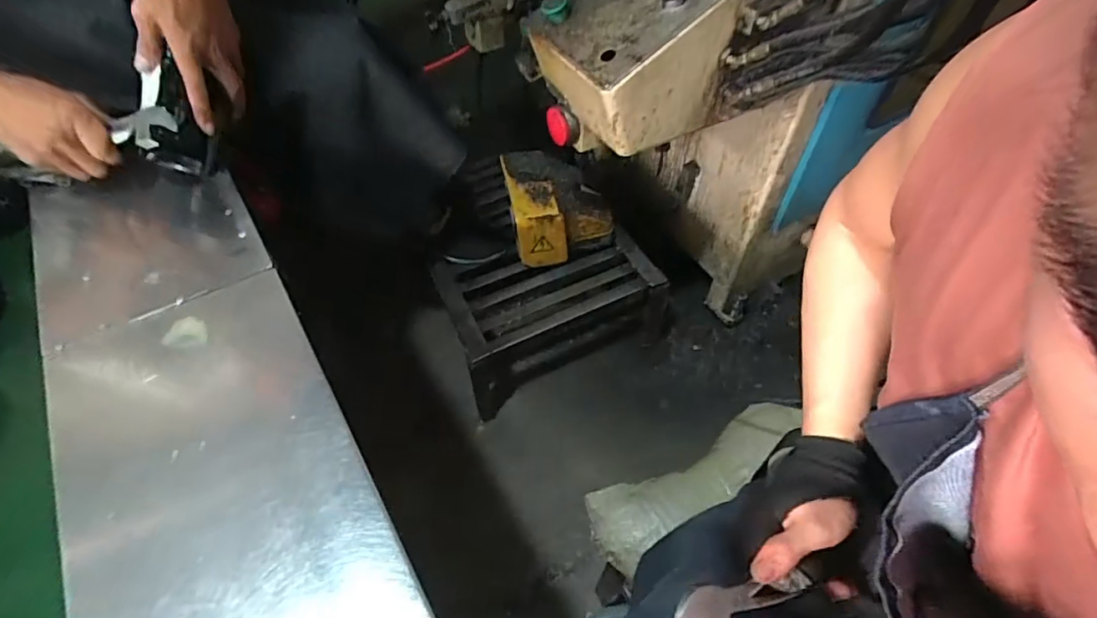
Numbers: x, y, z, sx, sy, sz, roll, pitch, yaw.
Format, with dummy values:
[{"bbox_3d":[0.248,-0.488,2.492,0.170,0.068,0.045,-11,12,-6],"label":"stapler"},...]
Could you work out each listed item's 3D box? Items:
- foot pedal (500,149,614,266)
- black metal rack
[{"bbox_3d":[0.022,-0.235,1.210,0.214,0.141,0.219,-10,52,-6],"label":"foot pedal"},{"bbox_3d":[0.034,0.002,1.281,0.512,0.280,0.242,-19,54,-13],"label":"black metal rack"}]

